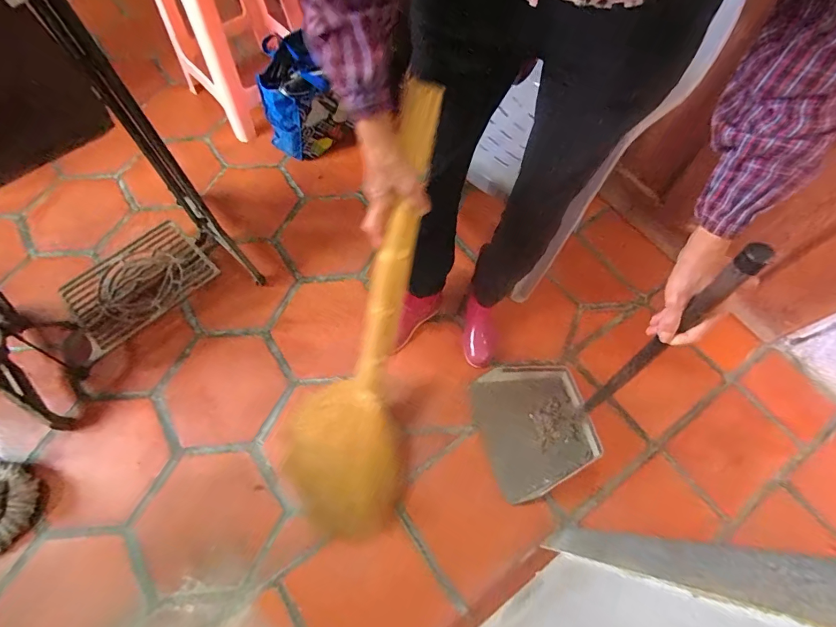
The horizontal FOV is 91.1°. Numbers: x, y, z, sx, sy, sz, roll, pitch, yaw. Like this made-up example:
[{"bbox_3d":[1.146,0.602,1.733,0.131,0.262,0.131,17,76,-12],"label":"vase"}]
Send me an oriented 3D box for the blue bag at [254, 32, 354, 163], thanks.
[{"bbox_3d":[-0.316,-0.574,1.134,0.206,0.287,0.157,-29,67,-13],"label":"blue bag"}]

